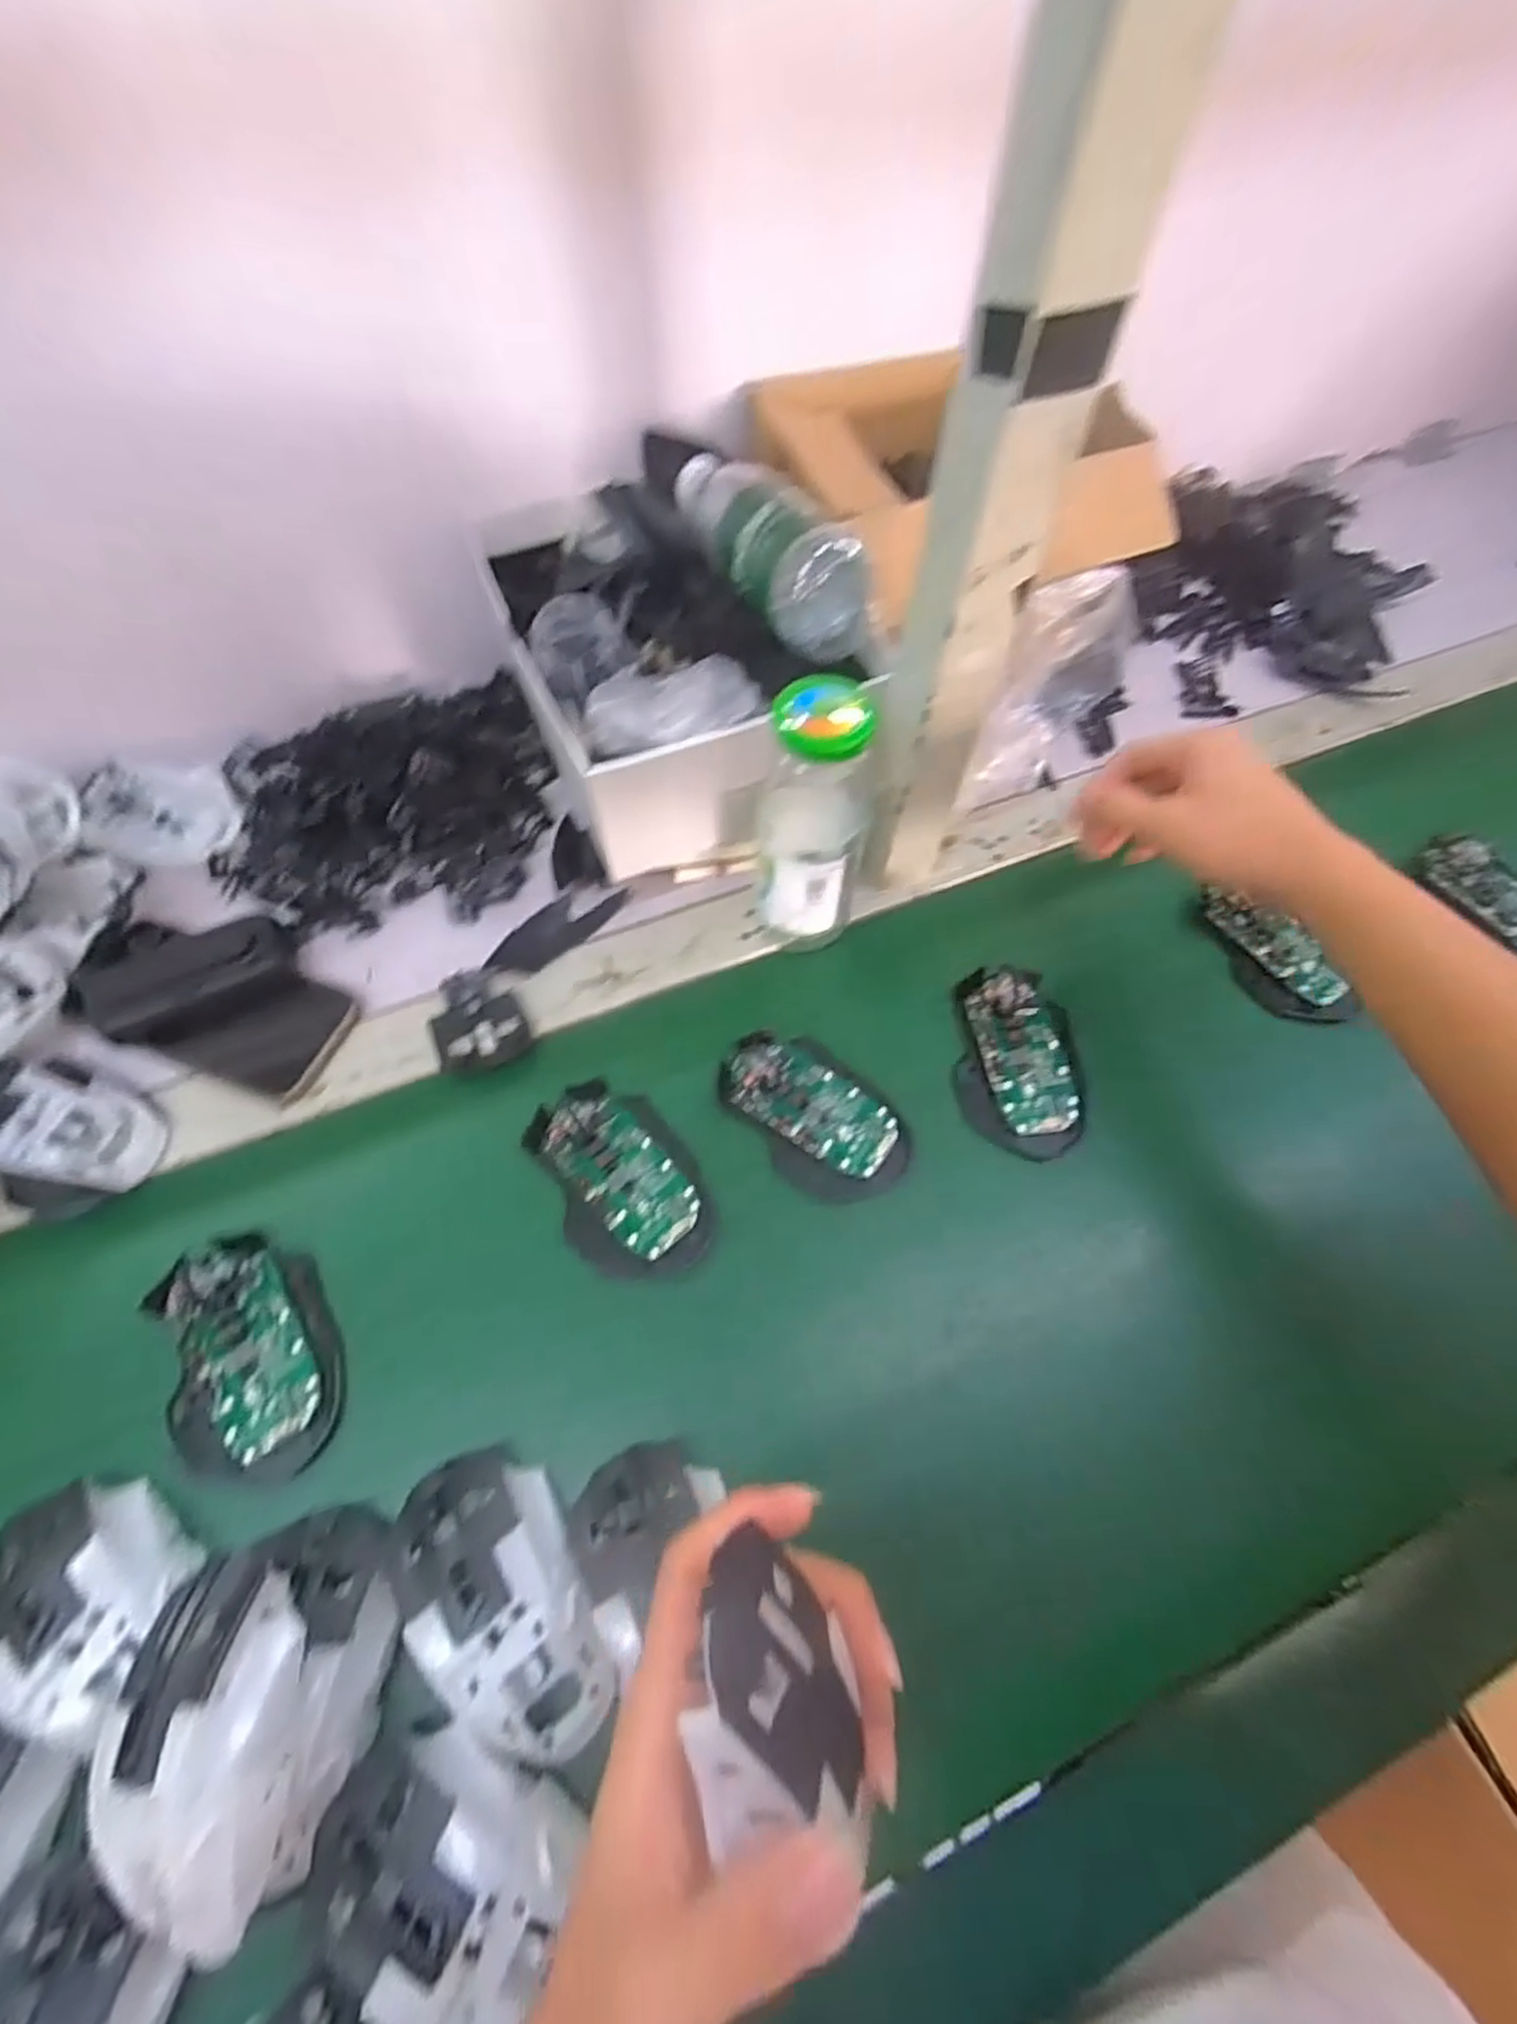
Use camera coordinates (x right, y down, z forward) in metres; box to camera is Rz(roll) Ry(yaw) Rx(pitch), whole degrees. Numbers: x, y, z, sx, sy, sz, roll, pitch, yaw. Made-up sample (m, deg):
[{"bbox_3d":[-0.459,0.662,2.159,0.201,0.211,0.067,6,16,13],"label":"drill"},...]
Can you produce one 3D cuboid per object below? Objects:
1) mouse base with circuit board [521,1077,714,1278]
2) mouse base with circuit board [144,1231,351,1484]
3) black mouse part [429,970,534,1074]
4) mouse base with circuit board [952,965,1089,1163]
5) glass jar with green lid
[{"bbox_3d":[-0.074,0.084,0.407,0.071,0.023,0.112,-27,67,-14],"label":"mouse base with circuit board"},{"bbox_3d":[-0.246,0.162,0.367,0.075,0.026,0.117,-23,66,-13],"label":"mouse base with circuit board"},{"bbox_3d":[-0.167,0.006,0.458,0.053,0.018,0.060,-22,65,-12],"label":"black mouse part"},{"bbox_3d":[0.153,0.027,0.447,0.069,0.030,0.112,-2,63,-3],"label":"mouse base with circuit board"},{"bbox_3d":[0.030,-0.103,0.430,0.058,0.161,0.068,7,63,2],"label":"glass jar with green lid"}]

